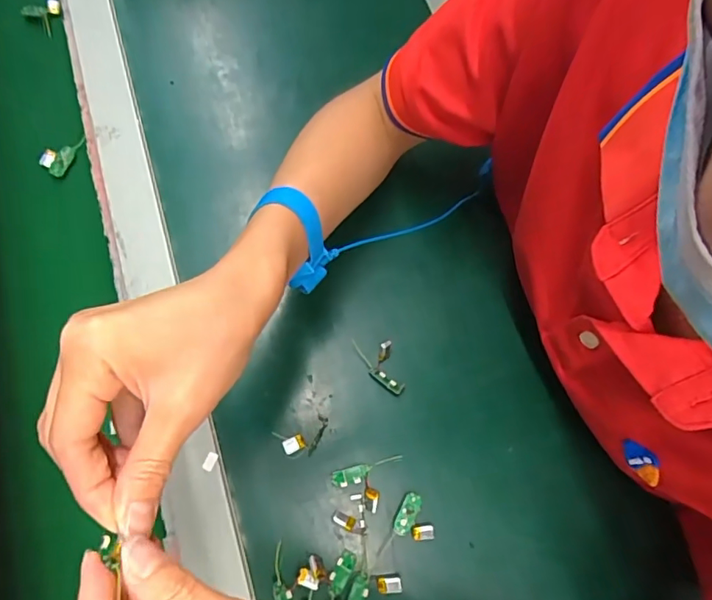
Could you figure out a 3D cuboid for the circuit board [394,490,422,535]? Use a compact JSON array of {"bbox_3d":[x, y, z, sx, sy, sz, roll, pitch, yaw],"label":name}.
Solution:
[{"bbox_3d":[0.036,0.147,0.354,0.012,0.007,0.030,26,60,7],"label":"circuit board"}]

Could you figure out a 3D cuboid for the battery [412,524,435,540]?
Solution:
[{"bbox_3d":[0.047,0.161,0.355,0.016,0.004,0.010,-4,72,-2],"label":"battery"}]

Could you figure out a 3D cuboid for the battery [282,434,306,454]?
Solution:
[{"bbox_3d":[-0.045,0.104,0.370,0.016,0.004,0.010,-23,74,-8],"label":"battery"}]

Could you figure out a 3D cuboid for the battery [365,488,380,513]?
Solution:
[{"bbox_3d":[0.011,0.140,0.360,0.010,0.004,0.016,14,72,4],"label":"battery"}]

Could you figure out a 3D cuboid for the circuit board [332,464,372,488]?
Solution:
[{"bbox_3d":[-0.003,0.125,0.366,0.029,0.004,0.012,-11,71,-8],"label":"circuit board"}]

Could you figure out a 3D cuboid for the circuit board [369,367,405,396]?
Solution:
[{"bbox_3d":[0.023,0.061,0.388,0.029,0.004,0.010,35,72,9],"label":"circuit board"}]

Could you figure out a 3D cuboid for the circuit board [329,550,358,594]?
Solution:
[{"bbox_3d":[-0.009,0.183,0.346,0.012,0.004,0.026,26,71,6],"label":"circuit board"}]

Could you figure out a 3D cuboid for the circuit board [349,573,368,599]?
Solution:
[{"bbox_3d":[0.002,0.196,0.340,0.011,0.004,0.026,18,70,3],"label":"circuit board"}]

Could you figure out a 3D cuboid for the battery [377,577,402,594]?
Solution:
[{"bbox_3d":[0.022,0.191,0.342,0.016,0.004,0.010,-3,72,-2],"label":"battery"}]

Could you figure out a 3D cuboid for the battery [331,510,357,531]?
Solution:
[{"bbox_3d":[-0.009,0.152,0.355,0.017,0.004,0.009,22,73,6],"label":"battery"}]

